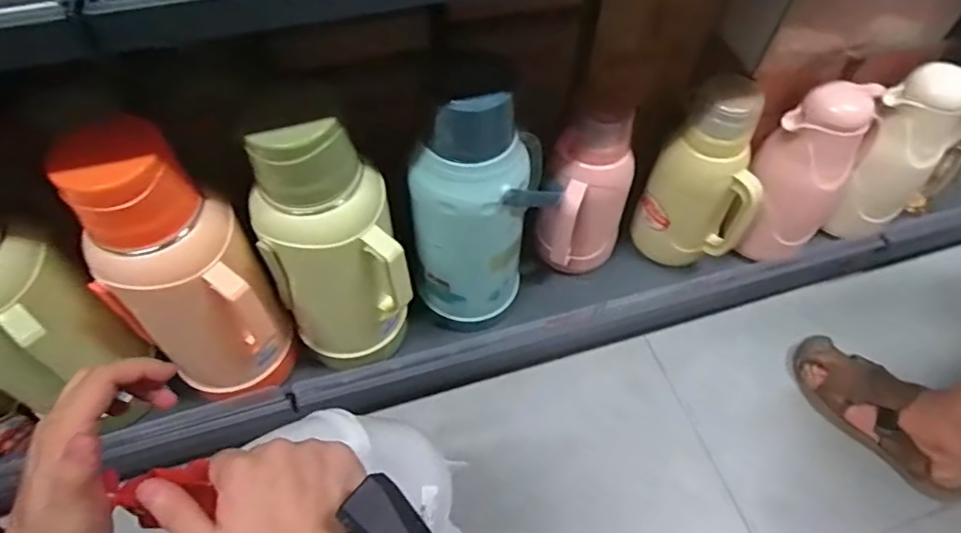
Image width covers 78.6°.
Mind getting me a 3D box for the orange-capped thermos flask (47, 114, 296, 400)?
[{"bbox_3d":[-0.325,0.009,0.638,0.134,0.337,0.153,-39,65,-24],"label":"orange-capped thermos flask"}]

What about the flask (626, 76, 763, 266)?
[{"bbox_3d":[0.313,-0.122,0.826,0.139,0.264,0.109,14,57,8],"label":"flask"}]

